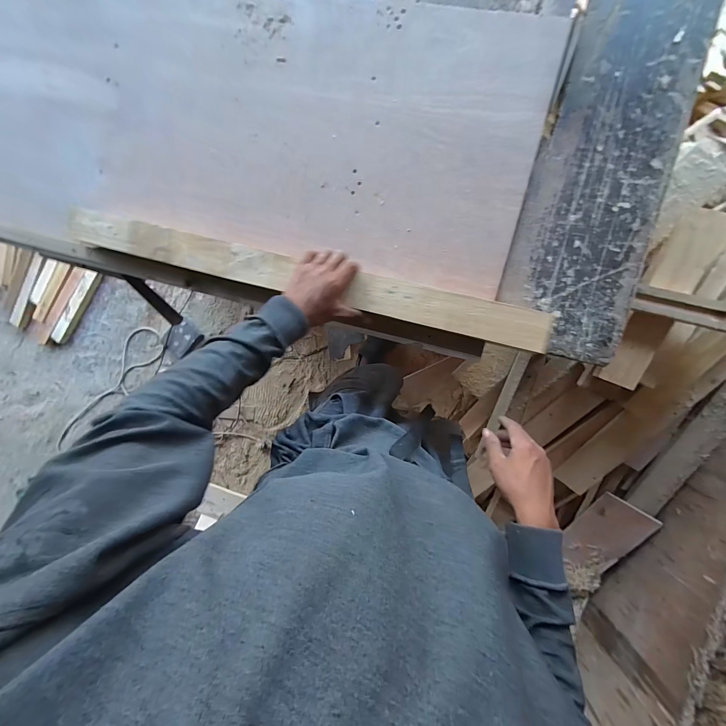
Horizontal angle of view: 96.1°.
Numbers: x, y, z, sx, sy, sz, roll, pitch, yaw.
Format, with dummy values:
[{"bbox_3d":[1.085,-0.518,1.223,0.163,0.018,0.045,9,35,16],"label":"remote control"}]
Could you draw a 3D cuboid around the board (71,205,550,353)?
[{"bbox_3d":[-0.115,-0.143,0.542,0.813,0.025,0.062,14,94,7],"label":"board"}]

